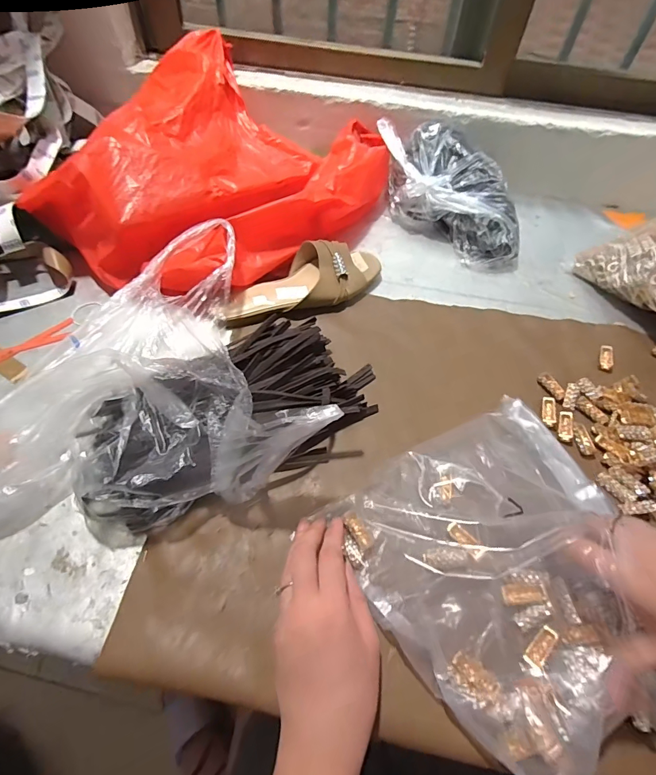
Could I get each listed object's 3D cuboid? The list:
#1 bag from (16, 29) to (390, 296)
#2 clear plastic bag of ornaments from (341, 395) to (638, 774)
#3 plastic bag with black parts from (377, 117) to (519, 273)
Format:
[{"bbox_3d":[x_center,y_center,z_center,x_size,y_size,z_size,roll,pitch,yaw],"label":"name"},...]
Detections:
[{"bbox_3d":[-0.143,-0.317,0.580,0.363,0.152,0.456,26,57,14],"label":"bag"},{"bbox_3d":[0.159,0.132,0.339,0.240,0.058,0.223,-31,62,-23],"label":"clear plastic bag of ornaments"},{"bbox_3d":[0.187,-0.302,0.623,0.160,0.096,0.263,-10,56,-11],"label":"plastic bag with black parts"}]

